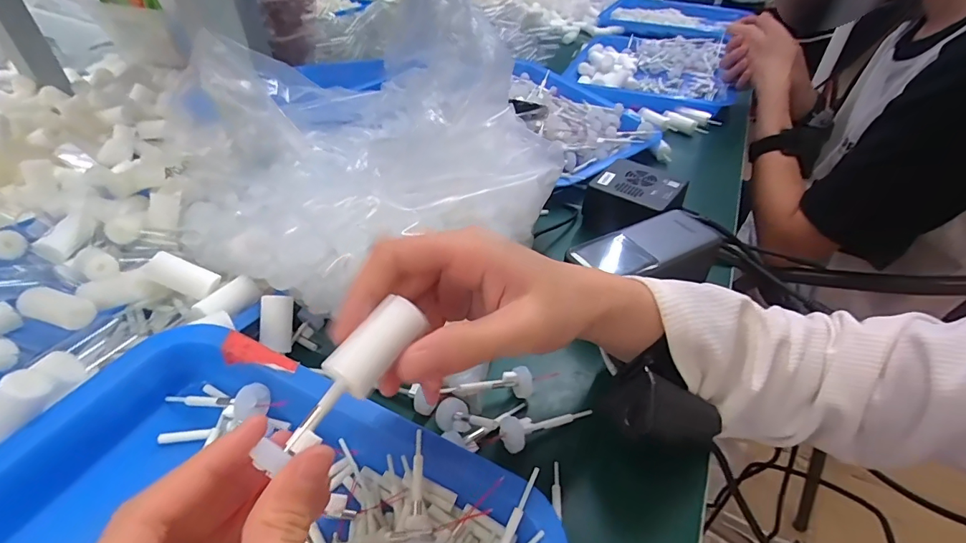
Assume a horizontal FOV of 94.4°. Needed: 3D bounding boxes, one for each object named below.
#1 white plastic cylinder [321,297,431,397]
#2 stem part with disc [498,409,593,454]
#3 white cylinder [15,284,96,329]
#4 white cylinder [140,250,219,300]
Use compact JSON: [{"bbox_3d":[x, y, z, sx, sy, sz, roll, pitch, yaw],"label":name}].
[{"bbox_3d":[-0.042,0.030,0.178,0.015,0.019,0.041,25,47,25],"label":"white plastic cylinder"},{"bbox_3d":[0.042,0.096,0.280,0.063,0.014,0.018,-8,42,-10],"label":"stem part with disc"},{"bbox_3d":[-0.272,0.024,0.286,0.047,0.017,0.020,13,42,12],"label":"white cylinder"},{"bbox_3d":[-0.207,0.003,0.308,0.043,0.016,0.017,25,36,-21],"label":"white cylinder"}]

